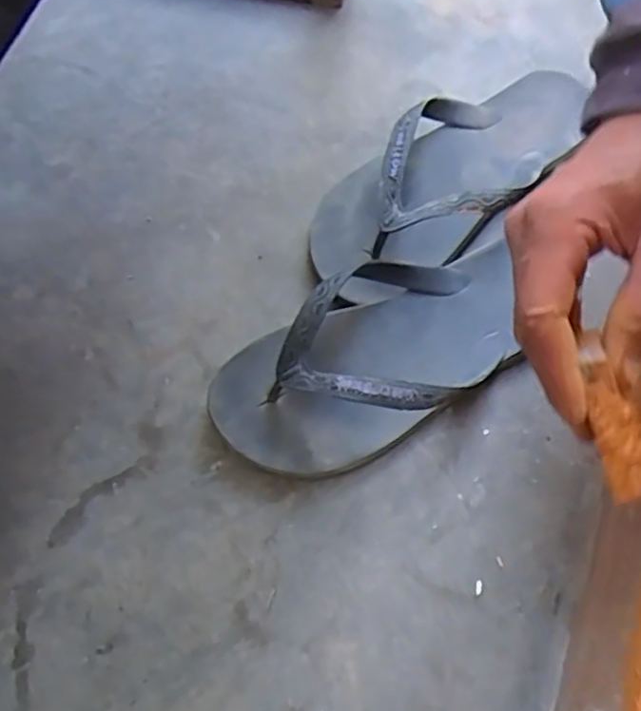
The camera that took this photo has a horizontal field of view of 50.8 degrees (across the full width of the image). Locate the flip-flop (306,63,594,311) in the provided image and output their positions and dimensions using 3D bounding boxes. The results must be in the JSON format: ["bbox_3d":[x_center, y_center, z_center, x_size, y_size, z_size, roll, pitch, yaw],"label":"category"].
[{"bbox_3d":[0.093,-0.132,0.481,0.247,0.056,0.101,-39,71,-13],"label":"flip-flop"}]

